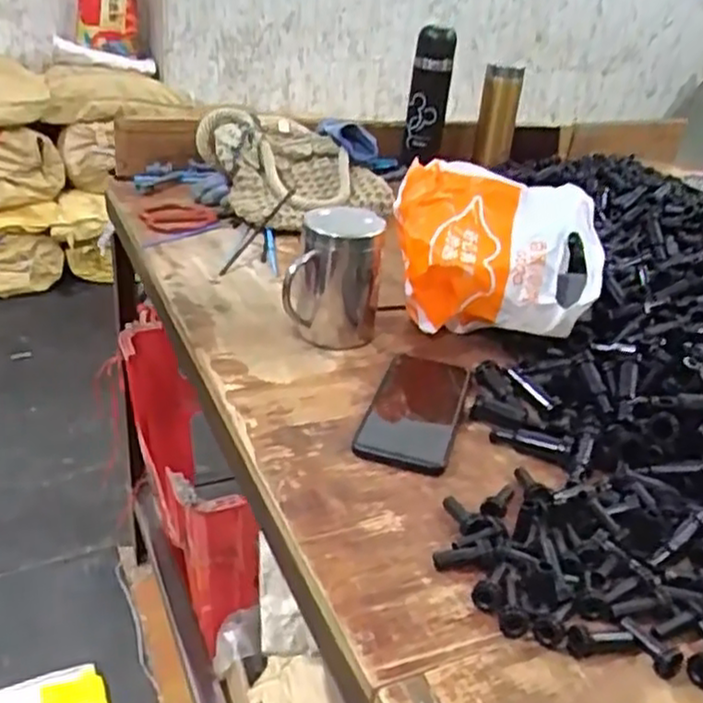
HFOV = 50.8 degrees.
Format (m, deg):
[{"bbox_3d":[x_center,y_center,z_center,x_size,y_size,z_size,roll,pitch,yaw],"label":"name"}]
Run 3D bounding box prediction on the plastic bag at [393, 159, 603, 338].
[{"bbox_3d":[0.140,-0.089,0.730,0.199,0.141,0.115,12,30,11],"label":"plastic bag"}]

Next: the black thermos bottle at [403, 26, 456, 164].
[{"bbox_3d":[0.127,-0.422,1.199,0.068,0.182,0.059,10,30,6],"label":"black thermos bottle"}]

